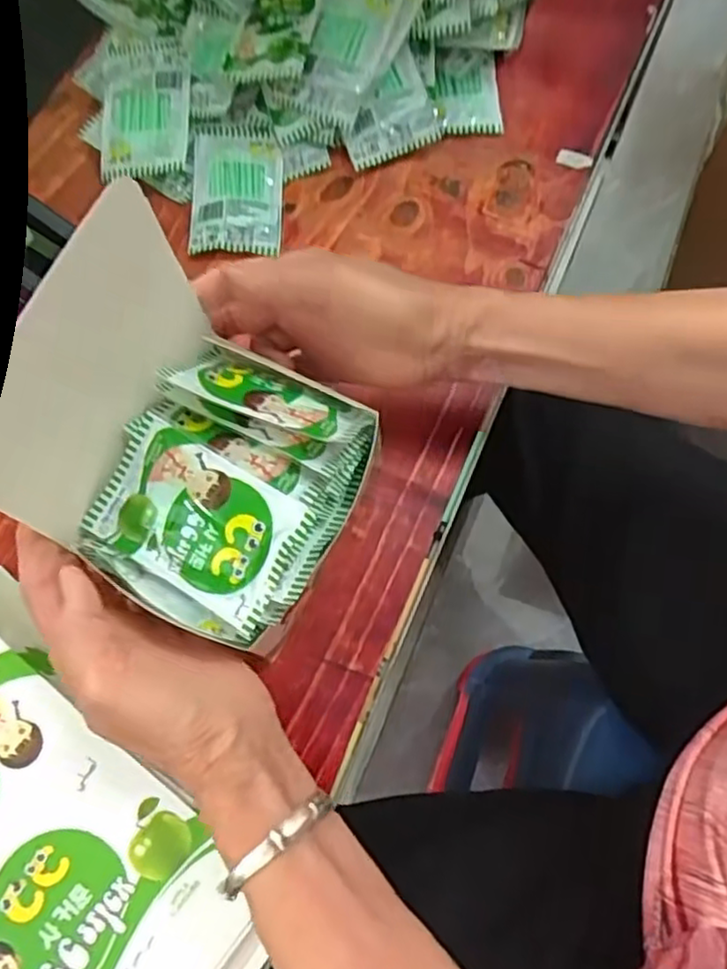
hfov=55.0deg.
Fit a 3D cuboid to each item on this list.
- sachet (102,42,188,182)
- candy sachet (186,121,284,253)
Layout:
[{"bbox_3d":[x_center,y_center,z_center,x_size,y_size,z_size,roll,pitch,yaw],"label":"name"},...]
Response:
[{"bbox_3d":[-0.167,-0.295,0.533,0.066,0.014,0.124,-3,71,0],"label":"sachet"},{"bbox_3d":[-0.095,-0.223,0.521,0.067,0.013,0.115,-1,71,3],"label":"candy sachet"}]

